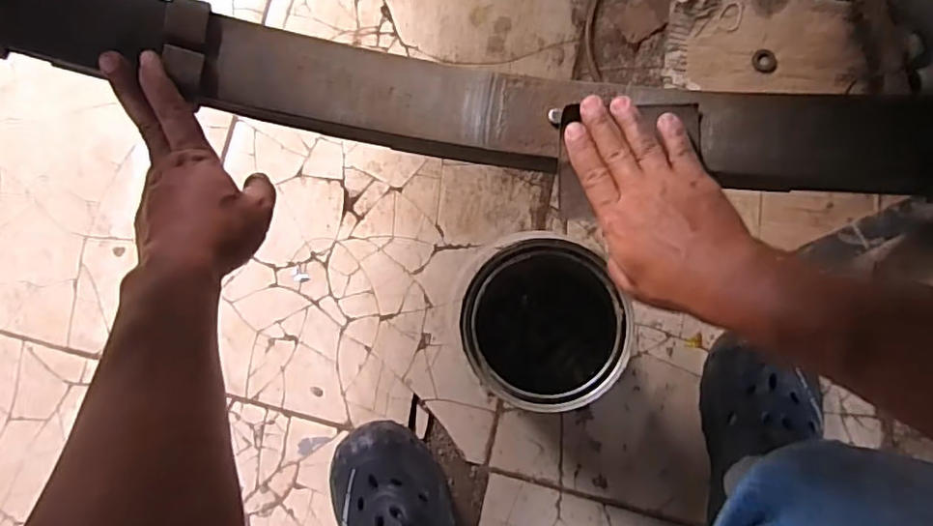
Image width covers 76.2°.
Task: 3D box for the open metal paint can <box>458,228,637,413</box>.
[{"bbox_3d":[0.073,0.062,0.602,0.146,0.153,0.158,-1,80,5],"label":"open metal paint can"}]

